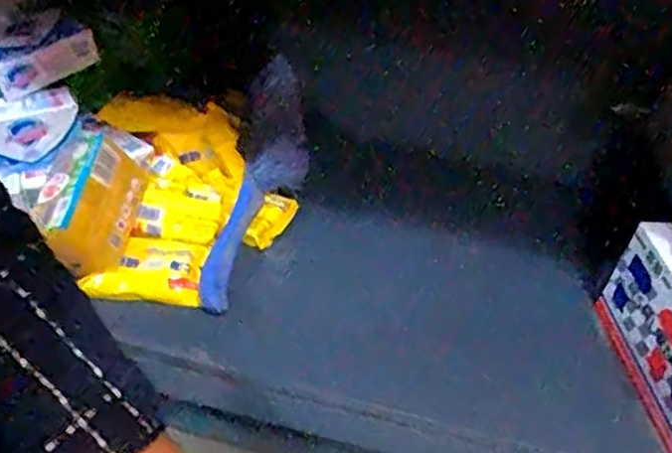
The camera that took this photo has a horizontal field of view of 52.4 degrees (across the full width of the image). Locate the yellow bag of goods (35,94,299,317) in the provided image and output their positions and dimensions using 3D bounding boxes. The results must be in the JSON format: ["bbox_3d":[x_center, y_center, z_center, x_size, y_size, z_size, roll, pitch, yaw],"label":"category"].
[{"bbox_3d":[-0.146,-0.029,0.668,0.205,0.095,0.220,6,41,-2],"label":"yellow bag of goods"}]

